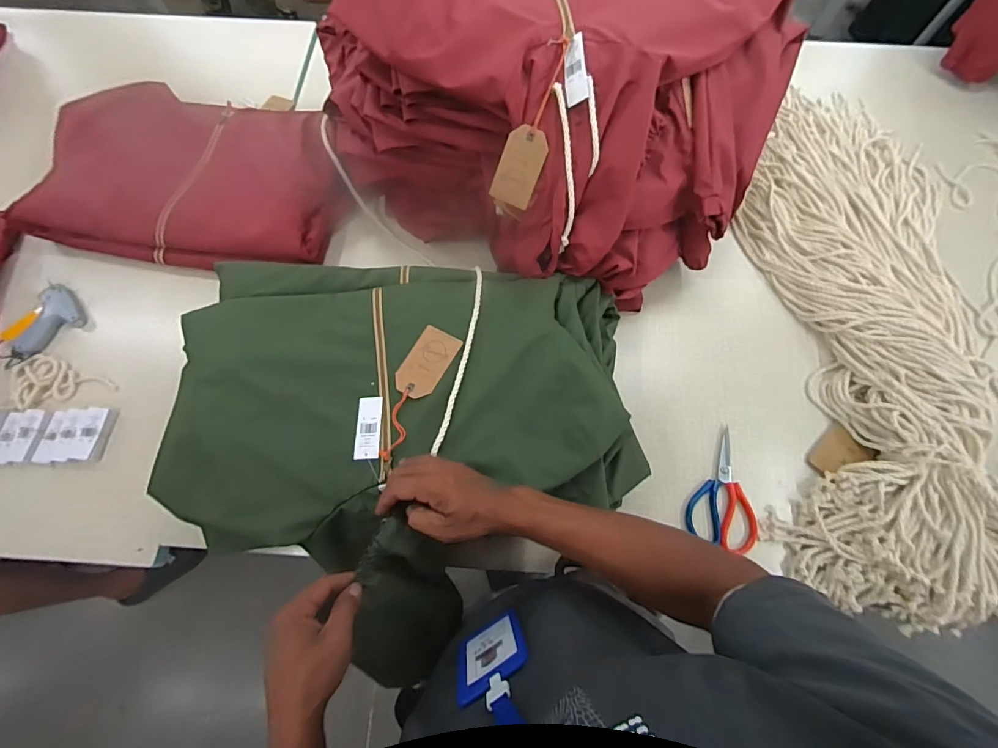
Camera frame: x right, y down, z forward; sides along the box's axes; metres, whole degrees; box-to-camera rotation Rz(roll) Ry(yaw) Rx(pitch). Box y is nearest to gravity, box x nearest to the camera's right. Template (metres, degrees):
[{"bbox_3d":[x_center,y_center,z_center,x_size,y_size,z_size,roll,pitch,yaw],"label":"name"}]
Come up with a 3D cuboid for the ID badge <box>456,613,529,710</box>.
[{"bbox_3d":[-0.007,0.258,0.398,0.068,0.138,0.006,-31,86,-8],"label":"ID badge"}]

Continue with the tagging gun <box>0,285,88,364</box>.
[{"bbox_3d":[-0.774,-0.085,0.741,0.123,0.034,0.092,-42,78,-13],"label":"tagging gun"}]

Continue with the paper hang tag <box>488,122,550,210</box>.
[{"bbox_3d":[0.029,-0.288,0.614,0.058,0.011,0.099,24,114,3],"label":"paper hang tag"}]

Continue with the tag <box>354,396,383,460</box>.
[{"bbox_3d":[-0.169,0.070,0.575,0.033,0.004,0.081,-1,70,-1],"label":"tag"}]

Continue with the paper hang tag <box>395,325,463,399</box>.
[{"bbox_3d":[-0.097,-0.015,0.596,0.057,0.004,0.098,29,73,10],"label":"paper hang tag"}]

